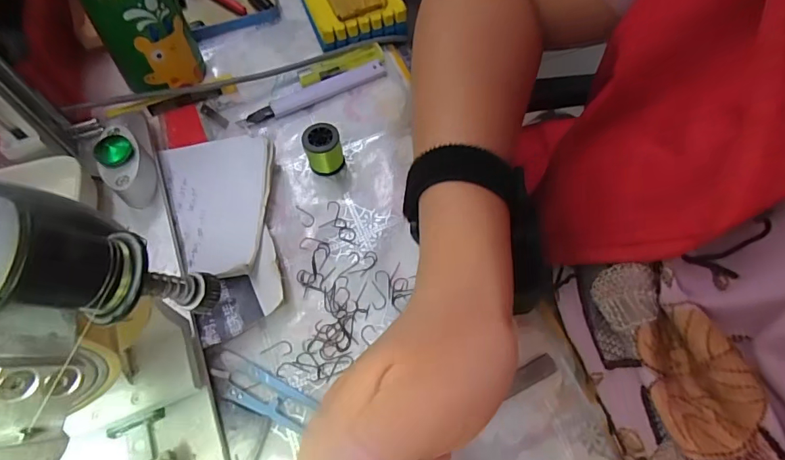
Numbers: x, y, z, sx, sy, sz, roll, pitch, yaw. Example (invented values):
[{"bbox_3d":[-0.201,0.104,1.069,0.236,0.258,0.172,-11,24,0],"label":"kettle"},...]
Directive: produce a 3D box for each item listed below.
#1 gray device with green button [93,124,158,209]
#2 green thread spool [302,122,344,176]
[{"bbox_3d":[-0.184,-0.045,0.318,0.028,0.035,0.052,-28,65,-14],"label":"gray device with green button"},{"bbox_3d":[-0.052,-0.060,0.347,0.028,0.031,0.026,0,62,0],"label":"green thread spool"}]

